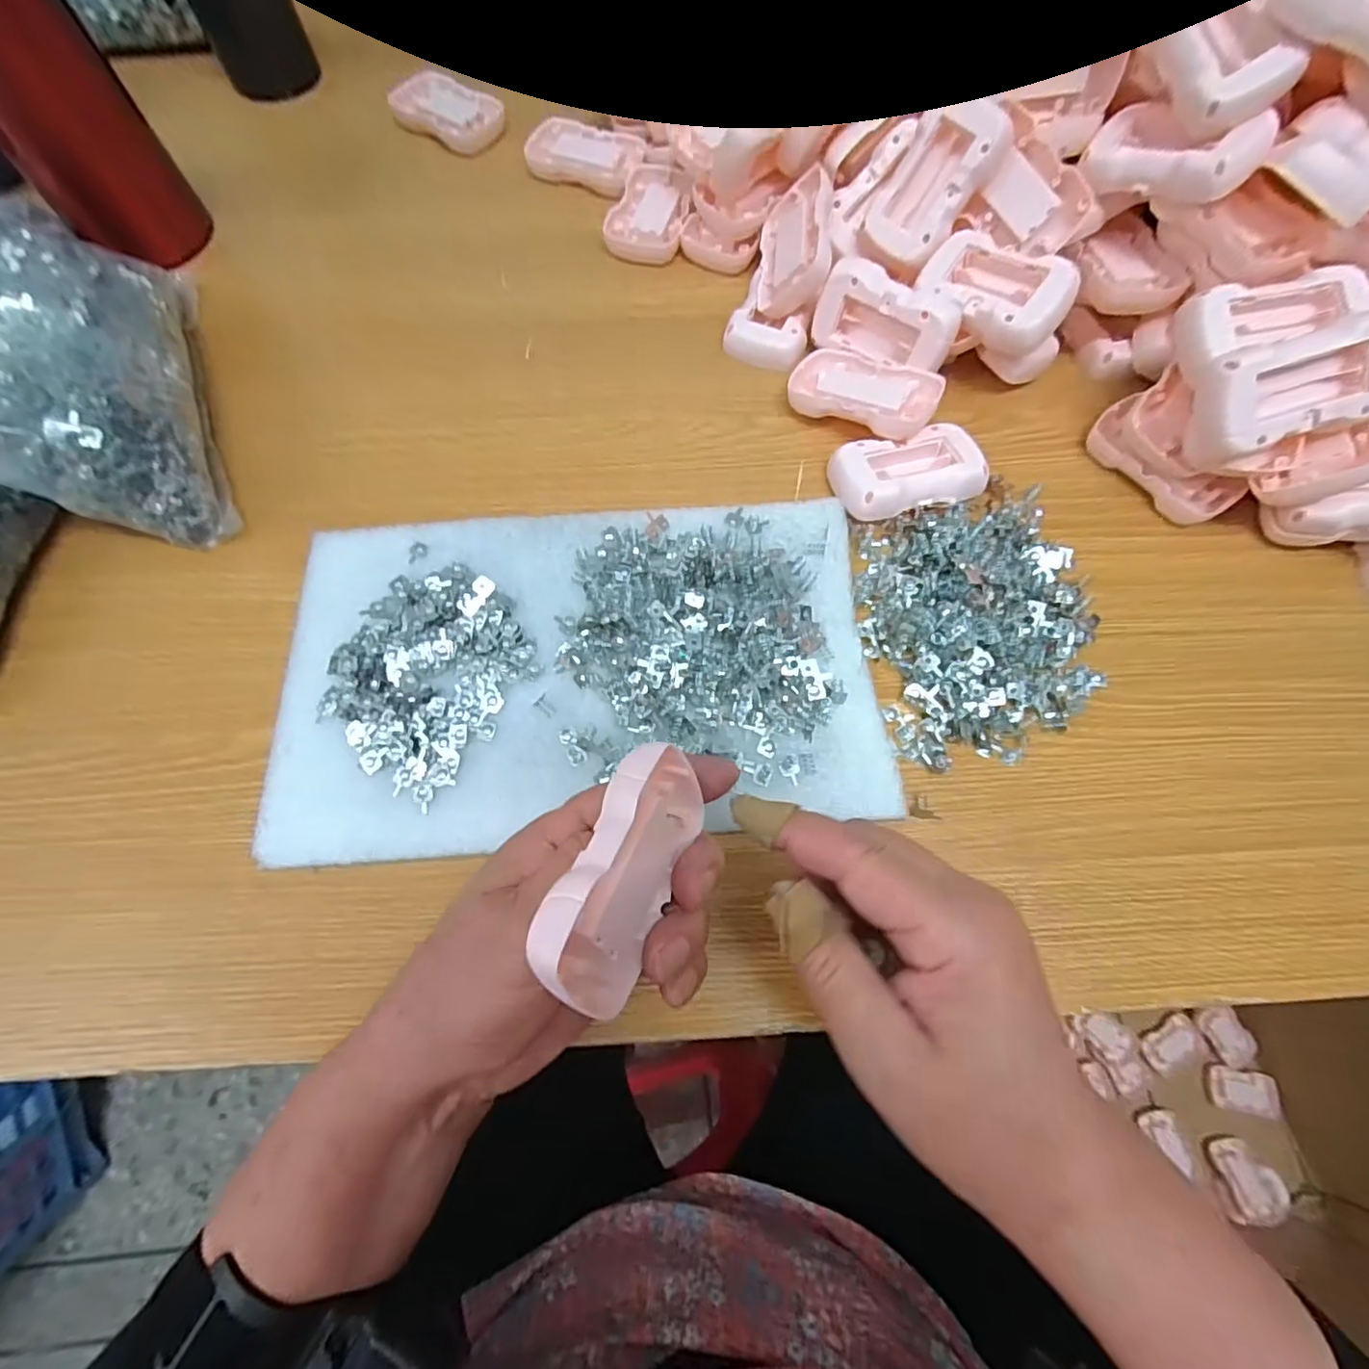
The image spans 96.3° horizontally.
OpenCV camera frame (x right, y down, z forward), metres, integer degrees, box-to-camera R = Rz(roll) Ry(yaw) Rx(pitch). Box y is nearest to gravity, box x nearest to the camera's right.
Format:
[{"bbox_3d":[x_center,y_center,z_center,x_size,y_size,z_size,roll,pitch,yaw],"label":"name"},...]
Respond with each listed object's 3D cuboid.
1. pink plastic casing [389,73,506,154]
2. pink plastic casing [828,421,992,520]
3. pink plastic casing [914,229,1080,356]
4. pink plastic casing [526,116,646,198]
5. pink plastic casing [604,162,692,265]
[{"bbox_3d":[-0.191,-0.466,0.501,0.093,0.015,0.054,31,72,11],"label":"pink plastic casing"},{"bbox_3d":[0.133,-0.127,0.368,0.082,0.027,0.050,-15,70,-5],"label":"pink plastic casing"},{"bbox_3d":[0.186,-0.237,0.371,0.086,0.024,0.051,41,94,22],"label":"pink plastic casing"},{"bbox_3d":[-0.078,-0.413,0.482,0.091,0.012,0.060,20,70,7],"label":"pink plastic casing"},{"bbox_3d":[-0.025,-0.356,0.463,0.055,0.015,0.089,10,70,4],"label":"pink plastic casing"}]

